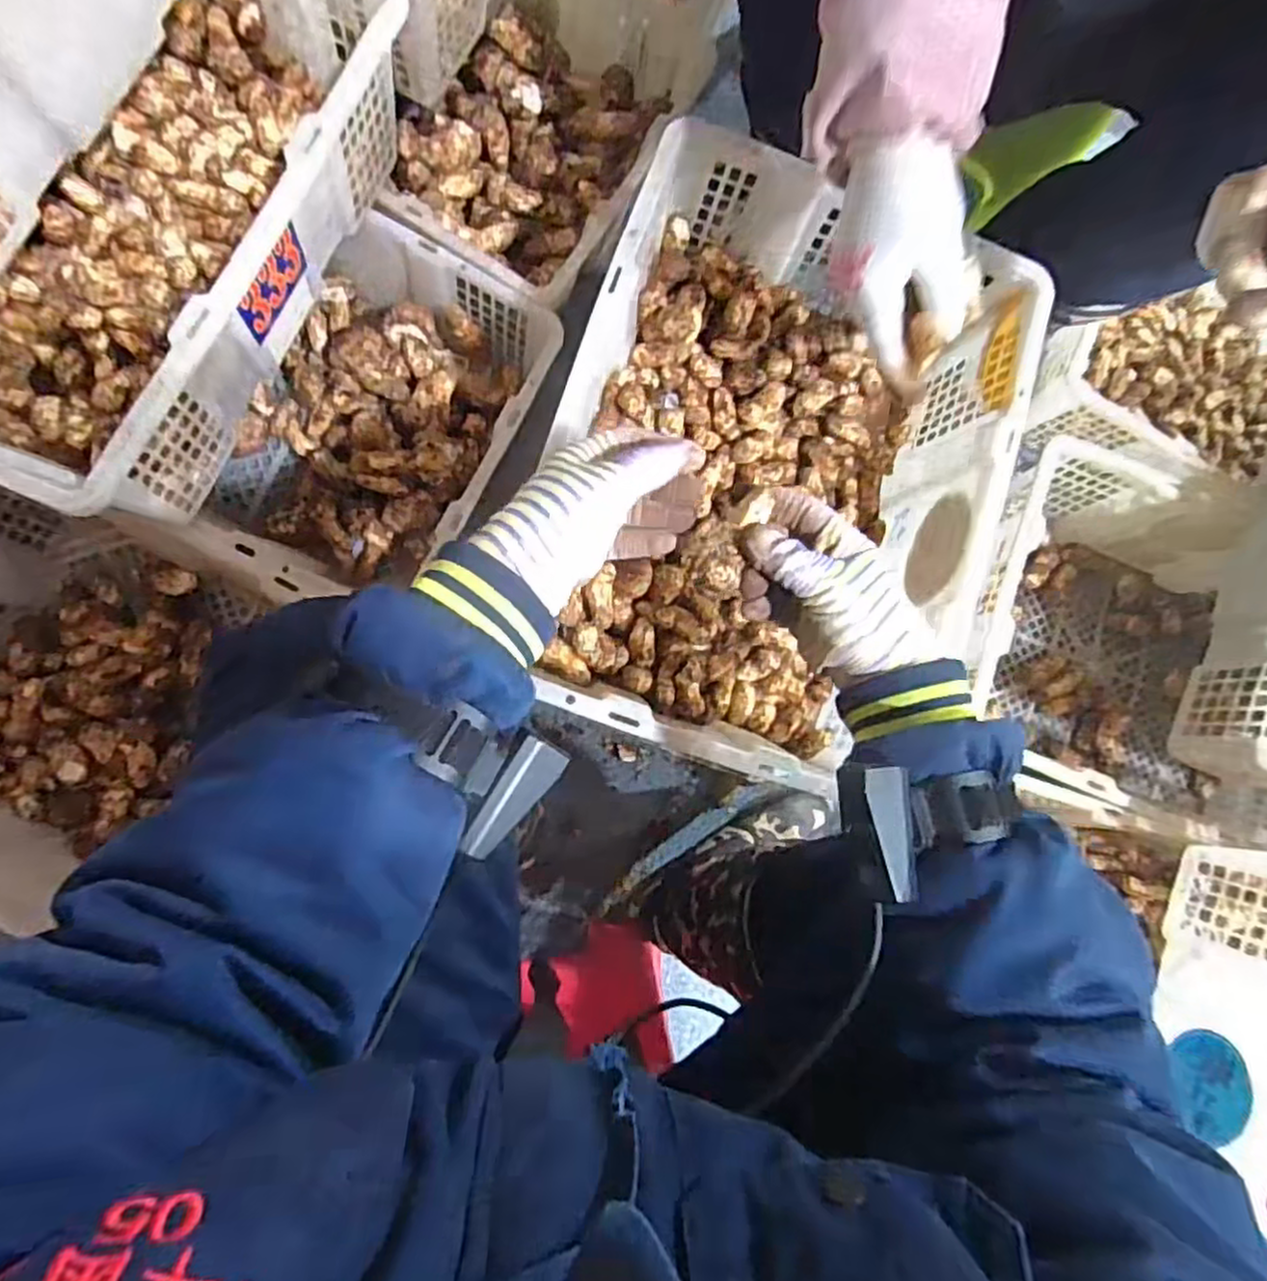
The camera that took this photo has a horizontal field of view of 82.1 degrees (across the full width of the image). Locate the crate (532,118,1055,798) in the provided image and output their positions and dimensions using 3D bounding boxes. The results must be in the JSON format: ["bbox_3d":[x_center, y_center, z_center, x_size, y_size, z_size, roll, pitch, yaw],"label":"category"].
[{"bbox_3d":[0.117,-0.149,0.645,0.353,0.147,0.453,19,83,-7],"label":"crate"}]

